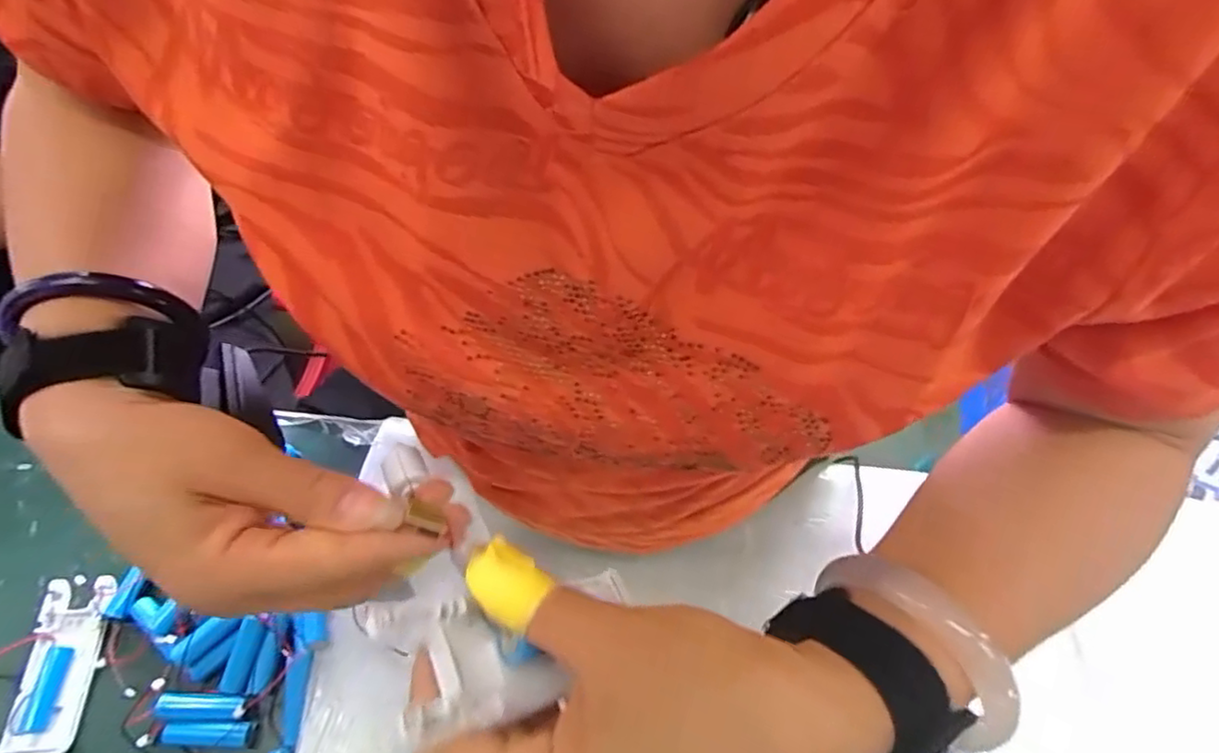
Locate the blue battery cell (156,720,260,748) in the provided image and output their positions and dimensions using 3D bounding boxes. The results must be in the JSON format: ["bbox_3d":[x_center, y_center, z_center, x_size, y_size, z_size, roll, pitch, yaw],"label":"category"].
[{"bbox_3d":[-0.247,0.217,0.385,0.056,0.019,0.015,4,60,-1],"label":"blue battery cell"}]

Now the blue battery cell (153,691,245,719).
[{"bbox_3d":[-0.248,0.199,0.383,0.048,0.014,0.014,2,60,-2],"label":"blue battery cell"}]

